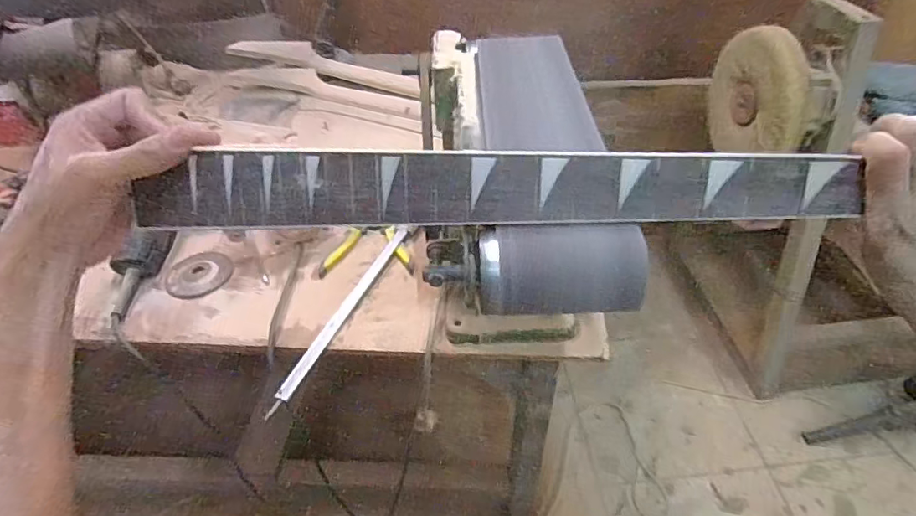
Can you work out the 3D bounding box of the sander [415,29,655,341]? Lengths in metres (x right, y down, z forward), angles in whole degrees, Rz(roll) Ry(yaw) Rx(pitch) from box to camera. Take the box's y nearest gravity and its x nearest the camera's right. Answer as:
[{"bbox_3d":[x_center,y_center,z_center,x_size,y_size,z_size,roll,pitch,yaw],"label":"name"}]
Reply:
[{"bbox_3d":[0.050,-0.045,0.576,0.159,0.262,0.427,-4,44,-2],"label":"sander"}]

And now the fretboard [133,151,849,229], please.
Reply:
[{"bbox_3d":[0.026,-0.046,0.359,0.482,0.052,0.007,0,16,0],"label":"fretboard"}]

